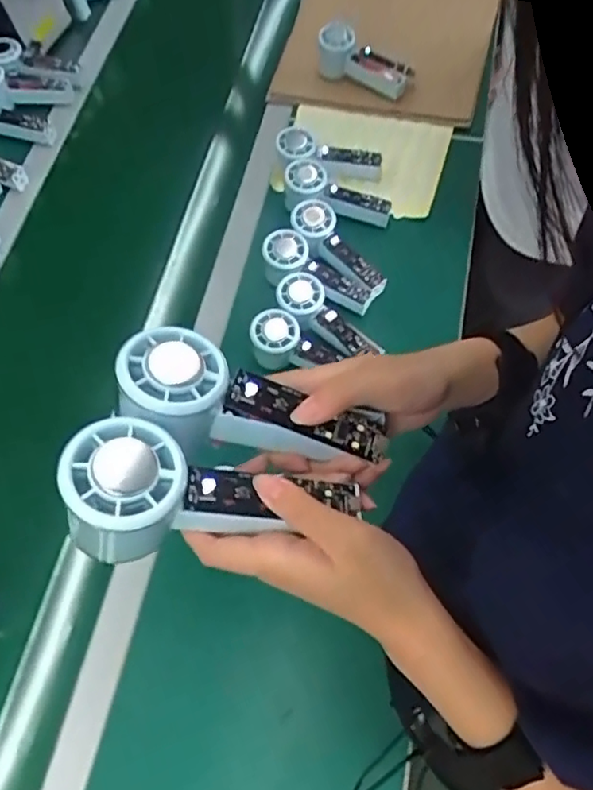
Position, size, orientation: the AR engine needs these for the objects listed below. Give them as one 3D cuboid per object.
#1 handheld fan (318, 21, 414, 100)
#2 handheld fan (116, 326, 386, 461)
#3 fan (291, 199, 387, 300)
[{"bbox_3d":[0.105,-0.534,0.973,0.164,0.064,0.068,37,72,18],"label":"handheld fan"},{"bbox_3d":[-0.024,0.007,0.334,0.146,0.032,0.057,18,65,-16],"label":"handheld fan"},{"bbox_3d":[0.052,-0.193,0.791,0.065,0.041,0.157,-31,68,-11],"label":"fan"}]

